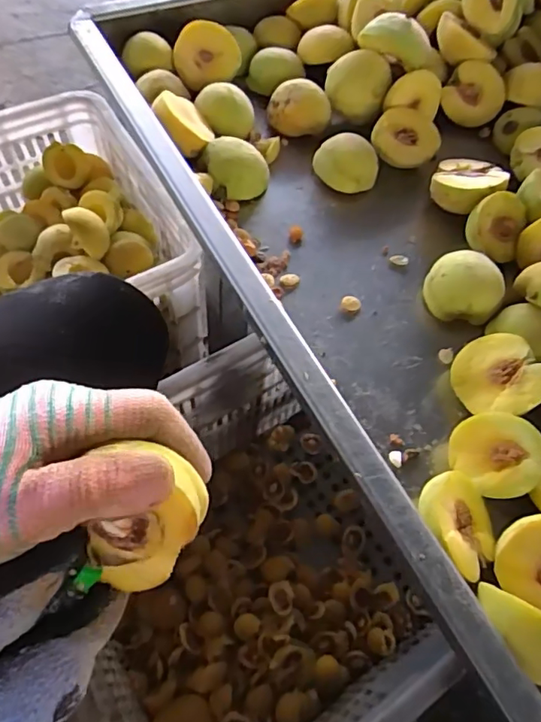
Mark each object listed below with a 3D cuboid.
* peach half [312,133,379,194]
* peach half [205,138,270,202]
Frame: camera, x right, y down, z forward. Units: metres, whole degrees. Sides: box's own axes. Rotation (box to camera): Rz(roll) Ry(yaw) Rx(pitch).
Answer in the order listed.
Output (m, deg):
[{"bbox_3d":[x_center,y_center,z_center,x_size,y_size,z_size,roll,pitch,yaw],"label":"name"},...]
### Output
[{"bbox_3d":[0.072,-0.188,0.512,0.059,0.043,0.050,11,60,1],"label":"peach half"},{"bbox_3d":[-0.030,-0.172,0.487,0.054,0.037,0.049,-4,60,-8],"label":"peach half"}]

